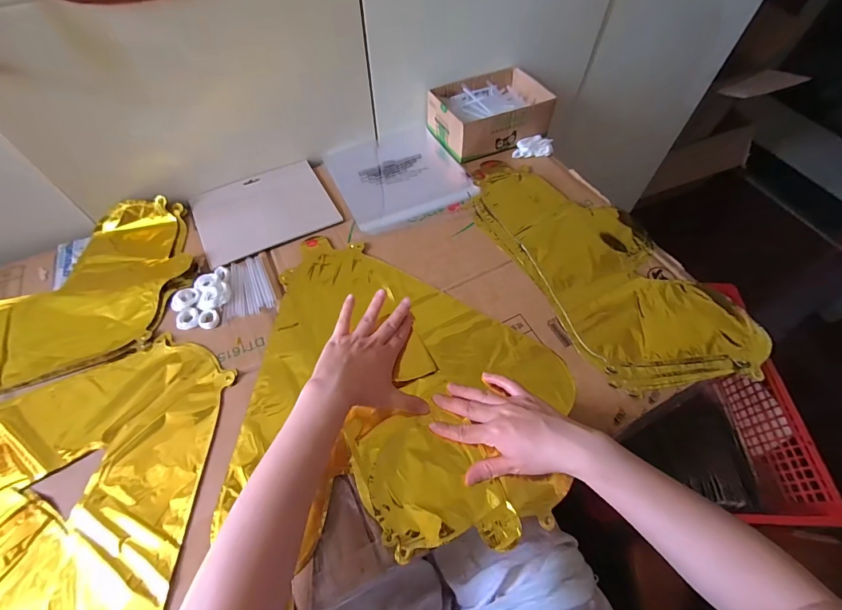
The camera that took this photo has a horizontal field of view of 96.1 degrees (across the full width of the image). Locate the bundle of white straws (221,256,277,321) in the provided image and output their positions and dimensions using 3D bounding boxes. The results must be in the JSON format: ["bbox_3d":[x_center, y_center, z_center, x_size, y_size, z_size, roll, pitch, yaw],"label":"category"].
[{"bbox_3d":[-0.225,-0.025,0.493,0.062,0.009,0.087,-13,58,-7],"label":"bundle of white straws"}]

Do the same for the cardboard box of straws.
[{"bbox_3d":[0.119,-0.334,0.654,0.189,0.061,0.140,-24,60,-14],"label":"cardboard box of straws"}]

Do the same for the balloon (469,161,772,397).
[{"bbox_3d":[0.236,-0.074,0.525,0.205,0.023,0.430,-25,62,-15],"label":"balloon"}]

